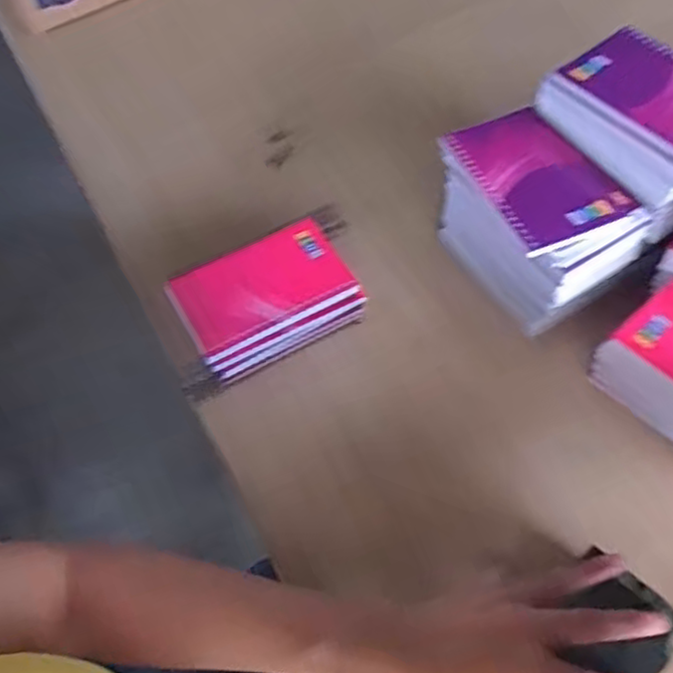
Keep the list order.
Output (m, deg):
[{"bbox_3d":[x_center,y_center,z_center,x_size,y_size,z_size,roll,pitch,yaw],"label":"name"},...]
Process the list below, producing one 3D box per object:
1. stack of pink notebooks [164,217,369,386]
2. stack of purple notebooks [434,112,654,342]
[{"bbox_3d":[-0.056,-0.027,0.548,0.133,0.059,0.087,-28,59,-13],"label":"stack of pink notebooks"},{"bbox_3d":[0.149,-0.084,0.533,0.095,0.117,0.138,-28,59,-13],"label":"stack of purple notebooks"}]

